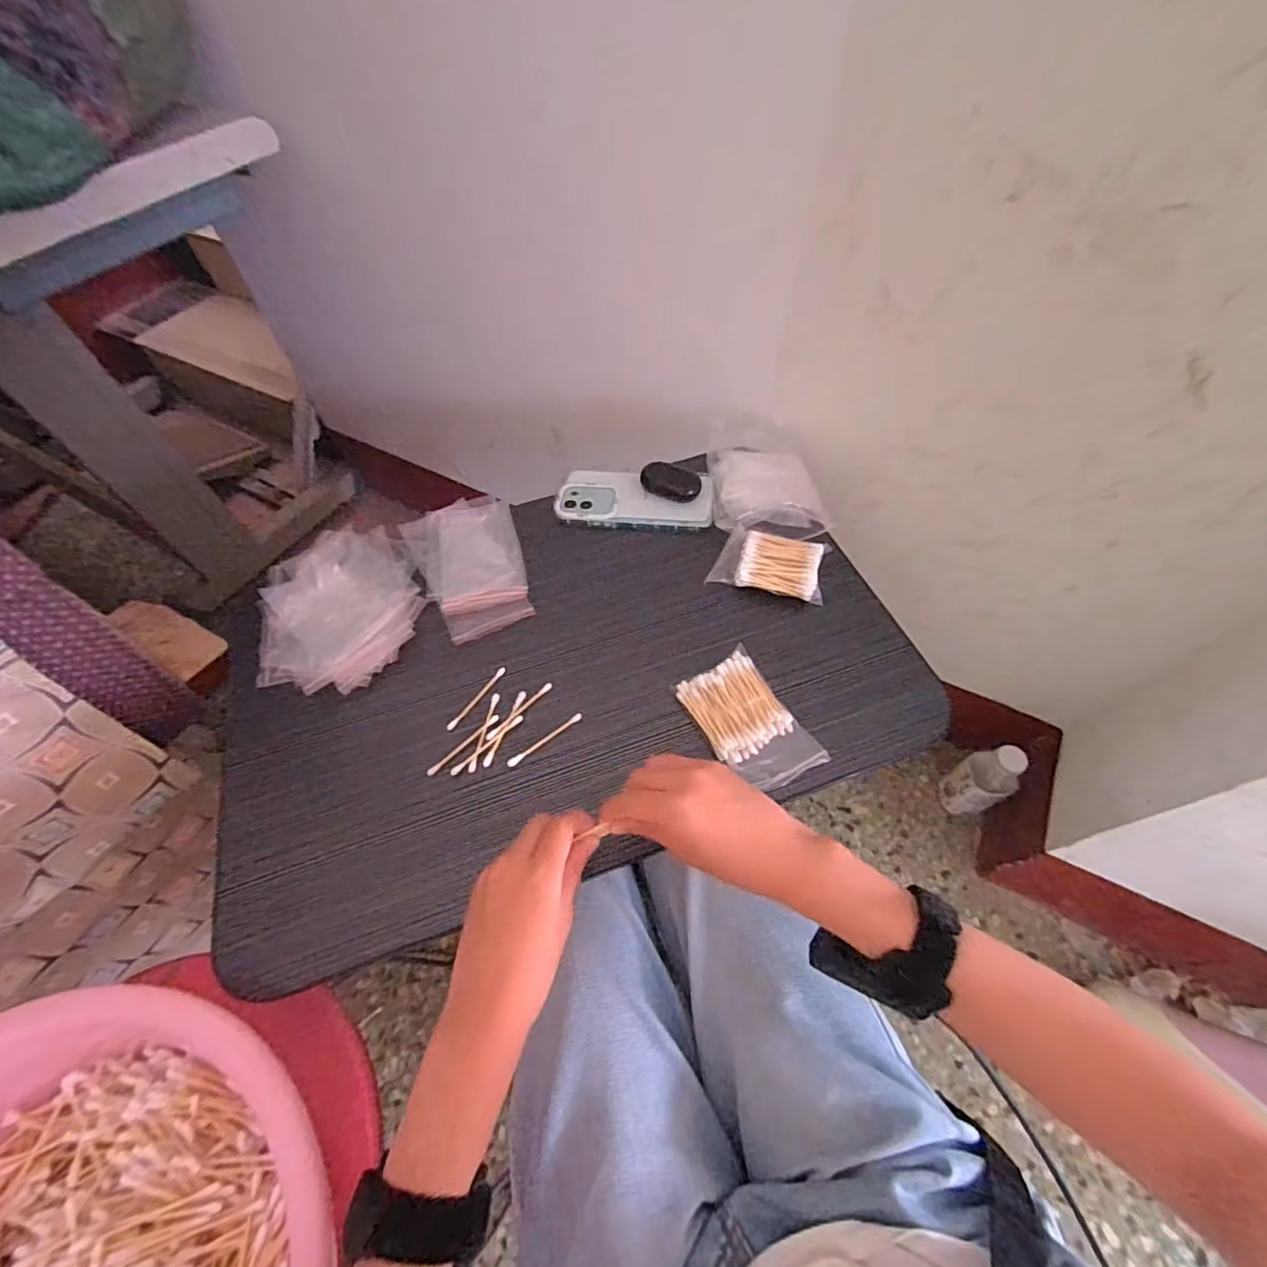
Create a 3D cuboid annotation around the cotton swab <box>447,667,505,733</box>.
[{"bbox_3d":[-0.135,0.055,0.483,0.008,0.004,0.069,30,63,20],"label":"cotton swab"}]

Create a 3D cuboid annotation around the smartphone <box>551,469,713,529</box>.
[{"bbox_3d":[0.001,-0.144,0.596,0.162,0.017,0.071,4,58,5],"label":"smartphone"}]

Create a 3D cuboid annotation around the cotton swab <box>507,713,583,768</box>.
[{"bbox_3d":[-0.073,0.088,0.463,0.070,0.004,0.007,-33,62,-18],"label":"cotton swab"}]

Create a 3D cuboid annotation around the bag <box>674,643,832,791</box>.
[{"bbox_3d":[0.093,0.073,0.457,0.071,0.021,0.113,-26,60,-14],"label":"bag"}]

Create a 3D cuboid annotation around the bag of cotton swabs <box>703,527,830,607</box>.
[{"bbox_3d":[0.132,-0.068,0.534,0.100,0.027,0.067,15,59,12],"label":"bag of cotton swabs"}]

